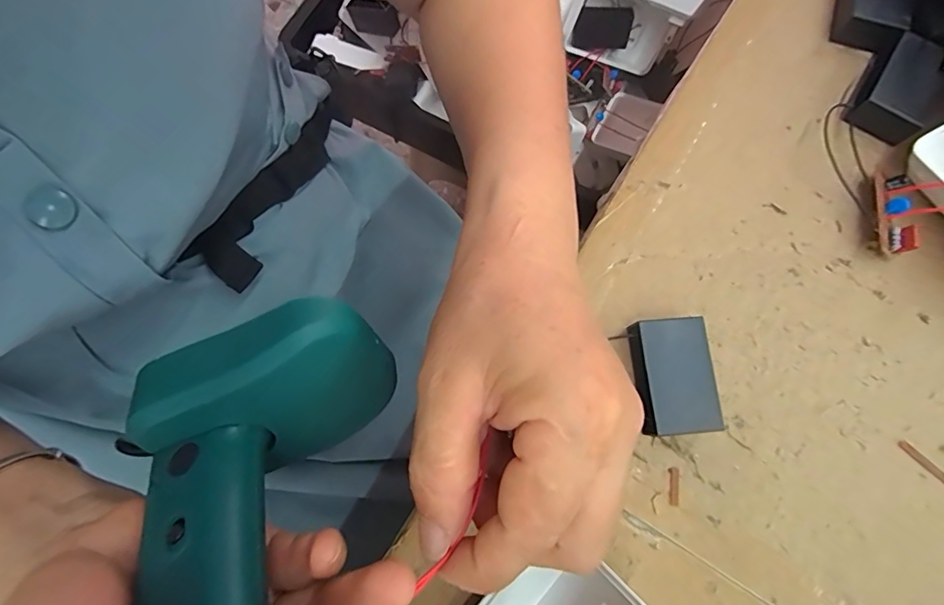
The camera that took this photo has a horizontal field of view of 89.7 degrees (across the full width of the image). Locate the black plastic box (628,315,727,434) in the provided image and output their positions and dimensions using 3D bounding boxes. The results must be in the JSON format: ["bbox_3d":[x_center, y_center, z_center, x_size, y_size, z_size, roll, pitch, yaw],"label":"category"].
[{"bbox_3d":[0.086,0.032,0.206,0.030,0.017,0.047,-5,76,-1],"label":"black plastic box"}]

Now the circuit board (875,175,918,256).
[{"bbox_3d":[0.199,-0.043,0.225,0.014,0.015,0.041,8,76,2],"label":"circuit board"}]

